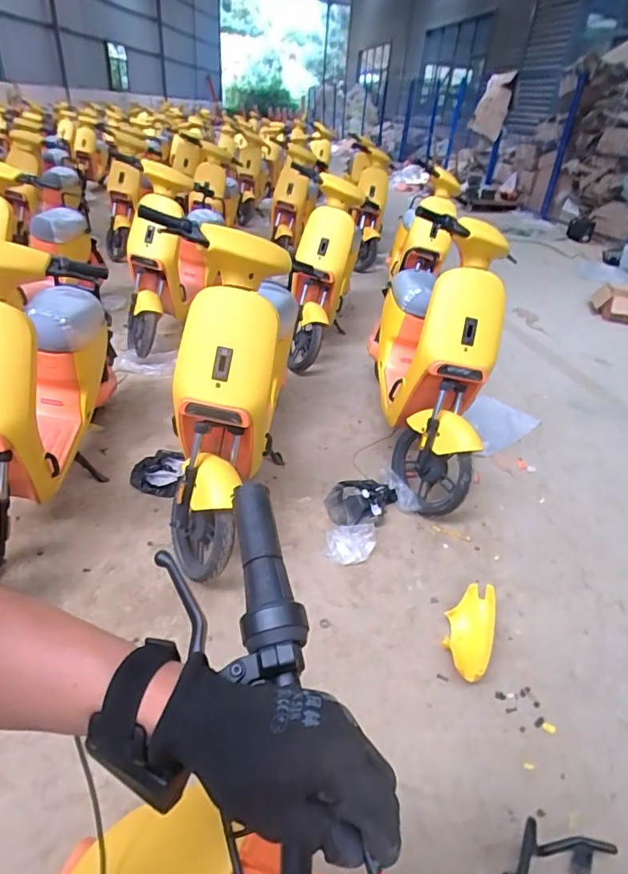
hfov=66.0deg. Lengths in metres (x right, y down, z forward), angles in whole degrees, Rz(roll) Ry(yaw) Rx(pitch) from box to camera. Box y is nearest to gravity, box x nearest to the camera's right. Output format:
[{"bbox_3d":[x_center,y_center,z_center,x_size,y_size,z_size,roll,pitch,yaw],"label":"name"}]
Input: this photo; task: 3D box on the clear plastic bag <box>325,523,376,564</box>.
[{"bbox_3d":[0.139,0.401,1.824,0.186,0.044,0.174,2,35,1],"label":"clear plastic bag"}]

